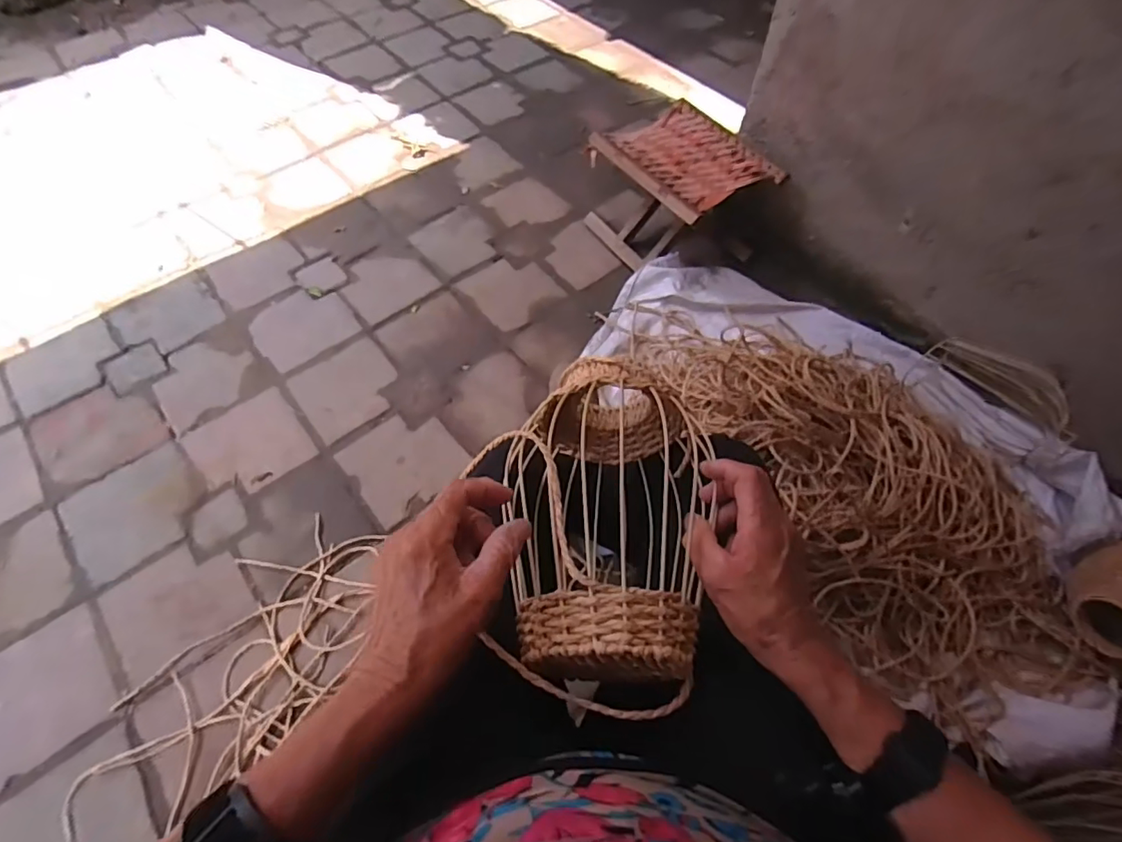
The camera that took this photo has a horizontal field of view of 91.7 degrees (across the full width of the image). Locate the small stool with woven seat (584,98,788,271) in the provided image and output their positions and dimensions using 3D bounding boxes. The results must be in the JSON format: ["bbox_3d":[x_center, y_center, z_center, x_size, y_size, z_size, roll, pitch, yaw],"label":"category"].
[{"bbox_3d":[0.253,-0.488,1.209,0.267,0.232,0.312,-31,64,-18],"label":"small stool with woven seat"}]

